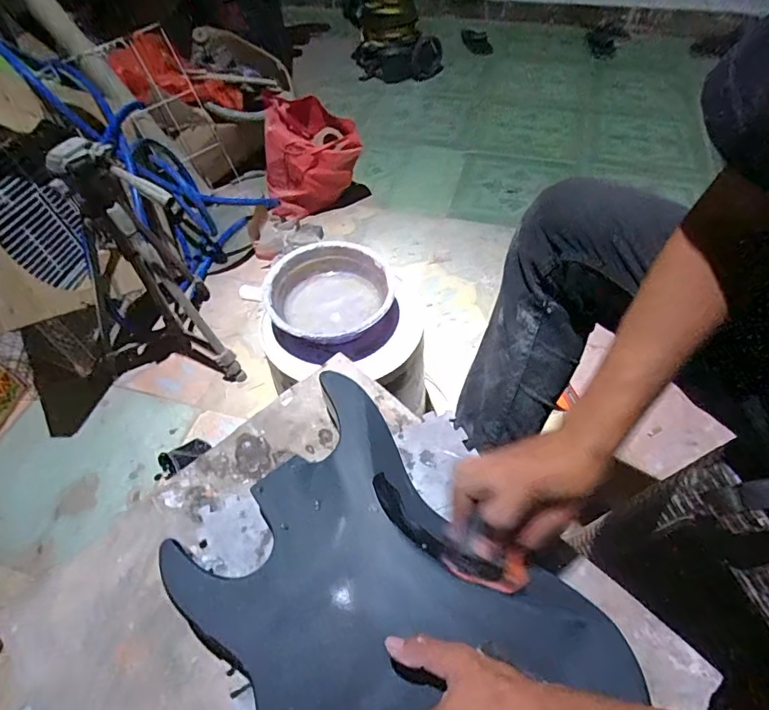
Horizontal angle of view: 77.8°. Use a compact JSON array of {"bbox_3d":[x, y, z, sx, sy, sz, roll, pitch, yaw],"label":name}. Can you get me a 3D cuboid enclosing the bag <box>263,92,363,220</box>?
[{"bbox_3d":[-0.212,-0.570,1.390,0.278,0.285,0.156,-14,54,-8],"label":"bag"}]

